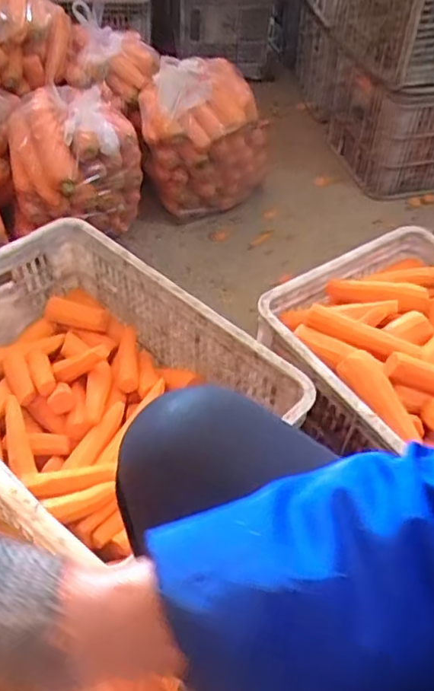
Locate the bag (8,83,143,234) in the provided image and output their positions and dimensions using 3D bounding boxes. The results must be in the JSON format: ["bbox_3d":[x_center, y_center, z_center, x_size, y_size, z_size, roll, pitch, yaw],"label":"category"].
[{"bbox_3d":[-0.317,-0.374,1.264,0.252,0.252,0.216,18,50,12],"label":"bag"}]

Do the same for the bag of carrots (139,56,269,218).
[{"bbox_3d":[-0.044,-0.468,1.392,0.255,0.319,0.230,24,51,17],"label":"bag of carrots"}]

